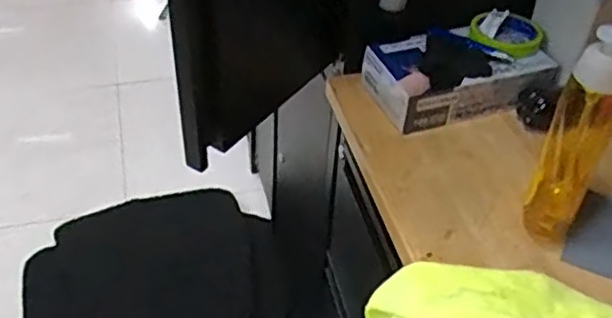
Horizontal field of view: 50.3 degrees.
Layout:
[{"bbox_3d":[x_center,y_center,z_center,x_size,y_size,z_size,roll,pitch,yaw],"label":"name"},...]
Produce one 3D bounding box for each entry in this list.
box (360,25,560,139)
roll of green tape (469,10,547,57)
[{"bbox_3d":[0.199,-0.111,0.860,0.220,0.075,0.120,-11,44,-15],"label":"box"},{"bbox_3d":[0.269,-0.170,0.870,0.097,0.027,0.082,18,44,16],"label":"roll of green tape"}]

